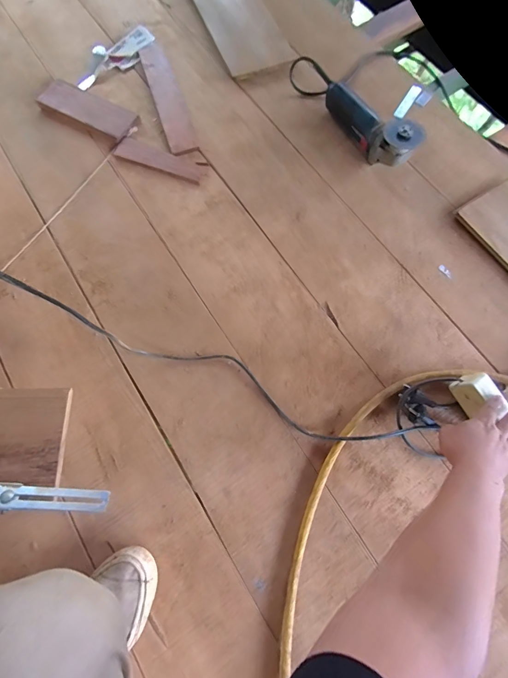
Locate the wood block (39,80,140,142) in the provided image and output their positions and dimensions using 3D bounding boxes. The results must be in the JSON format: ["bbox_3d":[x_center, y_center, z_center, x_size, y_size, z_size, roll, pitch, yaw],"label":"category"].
[{"bbox_3d":[-0.404,-0.560,0.779,0.255,0.017,0.087,26,76,8],"label":"wood block"}]

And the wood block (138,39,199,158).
[{"bbox_3d":[-0.224,-0.619,0.802,0.066,0.024,0.390,-18,75,-4],"label":"wood block"}]

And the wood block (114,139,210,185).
[{"bbox_3d":[-0.219,-0.421,0.752,0.220,0.009,0.056,20,76,6],"label":"wood block"}]

